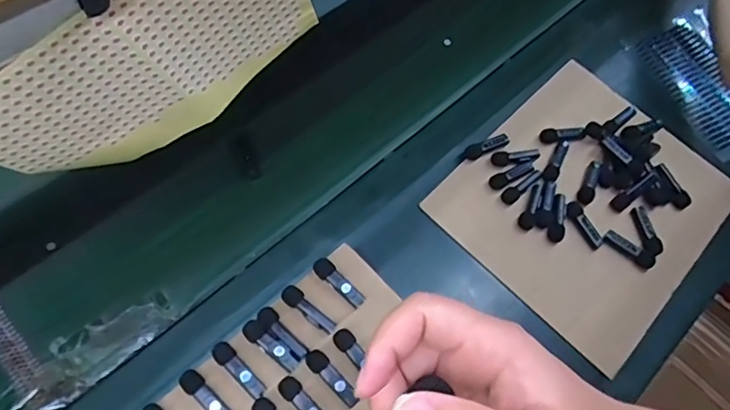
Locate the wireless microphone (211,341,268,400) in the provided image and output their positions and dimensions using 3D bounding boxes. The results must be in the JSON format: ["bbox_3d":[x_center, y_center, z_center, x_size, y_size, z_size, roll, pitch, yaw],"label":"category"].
[{"bbox_3d":[-0.122,0.158,0.526,0.020,0.011,0.065,-38,72,-22],"label":"wireless microphone"}]

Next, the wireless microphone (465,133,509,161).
[{"bbox_3d":[0.163,-0.081,0.727,0.065,0.014,0.019,-26,68,-18],"label":"wireless microphone"}]

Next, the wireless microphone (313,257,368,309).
[{"bbox_3d":[-0.027,0.081,0.577,0.065,0.013,0.019,42,66,15],"label":"wireless microphone"}]

